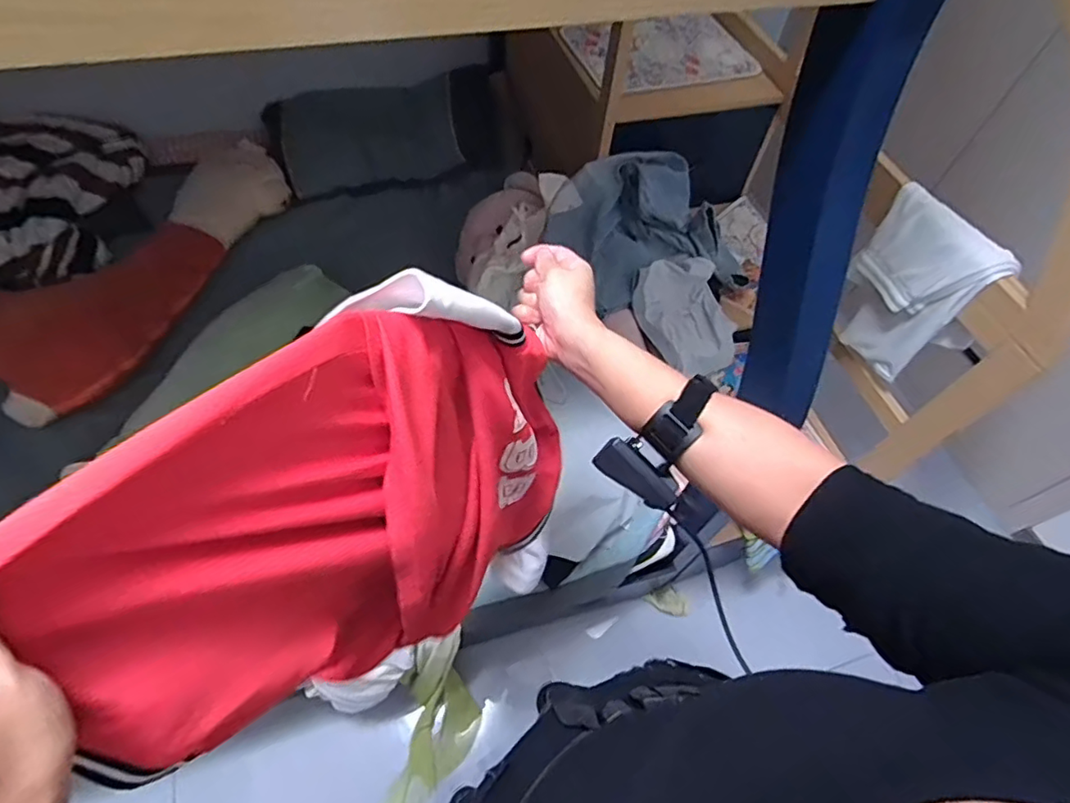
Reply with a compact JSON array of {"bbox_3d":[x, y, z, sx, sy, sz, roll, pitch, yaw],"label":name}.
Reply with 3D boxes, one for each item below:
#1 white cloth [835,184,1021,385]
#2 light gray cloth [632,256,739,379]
[{"bbox_3d":[0.664,-0.193,1.038,0.084,0.302,0.239,-24,63,-18],"label":"white cloth"},{"bbox_3d":[0.311,-0.169,1.185,0.188,0.048,0.258,-23,100,-9],"label":"light gray cloth"}]

